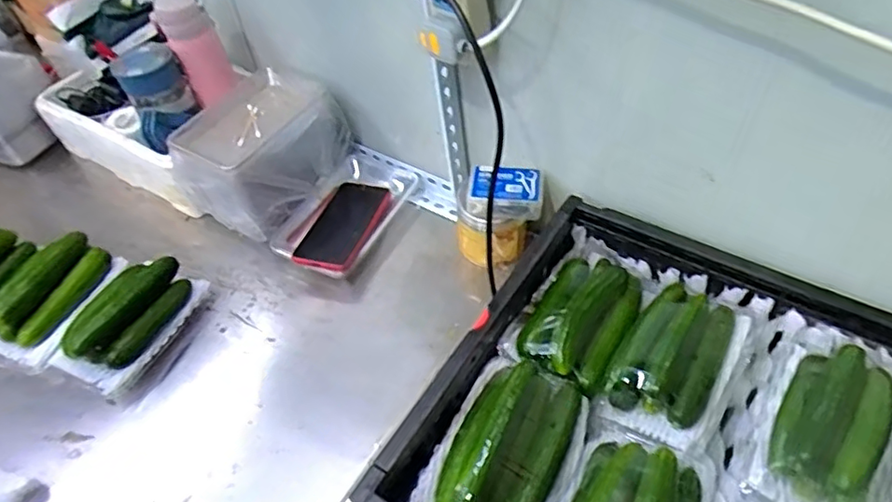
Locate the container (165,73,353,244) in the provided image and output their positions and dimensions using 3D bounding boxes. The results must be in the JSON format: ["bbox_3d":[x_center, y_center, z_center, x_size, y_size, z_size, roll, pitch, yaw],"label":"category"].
[{"bbox_3d":[-0.241,-0.129,0.814,0.134,0.148,0.210,24,55,24],"label":"container"}]

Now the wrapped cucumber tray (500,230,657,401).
[{"bbox_3d":[0.146,0.052,0.613,0.105,0.050,0.178,26,55,25],"label":"wrapped cucumber tray"}]

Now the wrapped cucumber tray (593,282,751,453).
[{"bbox_3d":[0.225,0.102,0.568,0.100,0.062,0.163,28,56,26],"label":"wrapped cucumber tray"}]

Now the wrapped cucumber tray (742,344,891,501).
[{"bbox_3d":[0.337,0.155,0.517,0.082,0.066,0.145,24,55,24],"label":"wrapped cucumber tray"}]

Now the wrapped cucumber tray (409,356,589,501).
[{"bbox_3d":[0.052,0.171,0.510,0.111,0.054,0.176,21,53,22],"label":"wrapped cucumber tray"}]

